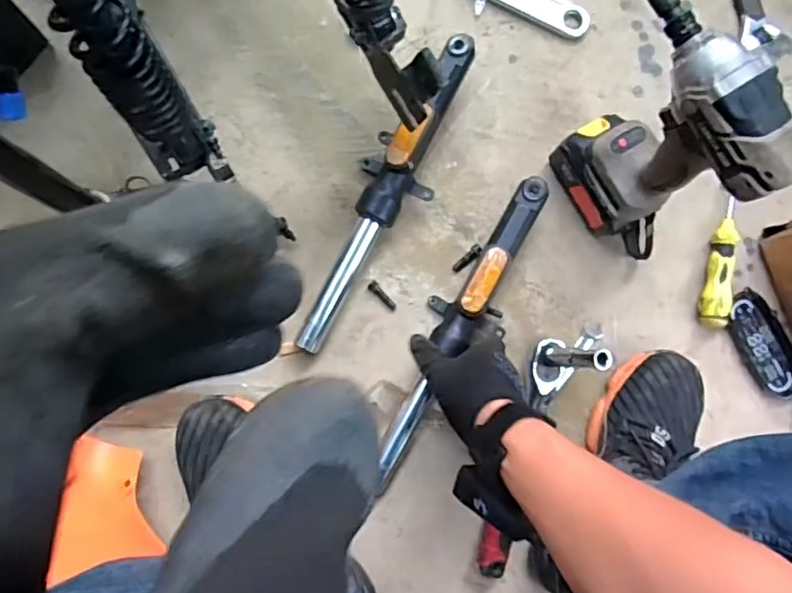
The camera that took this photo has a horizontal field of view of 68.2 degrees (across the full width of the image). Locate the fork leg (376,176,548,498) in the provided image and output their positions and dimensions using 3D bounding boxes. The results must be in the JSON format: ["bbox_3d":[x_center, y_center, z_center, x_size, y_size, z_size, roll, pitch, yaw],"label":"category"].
[{"bbox_3d":[0.061,0.038,0.599,0.052,0.049,0.353,28,89,-4],"label":"fork leg"}]

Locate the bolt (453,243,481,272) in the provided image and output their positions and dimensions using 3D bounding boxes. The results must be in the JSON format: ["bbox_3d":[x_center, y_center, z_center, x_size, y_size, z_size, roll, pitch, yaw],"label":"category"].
[{"bbox_3d":[0.077,-0.041,0.635,0.038,0.006,0.011,-43,92,7],"label":"bolt"}]

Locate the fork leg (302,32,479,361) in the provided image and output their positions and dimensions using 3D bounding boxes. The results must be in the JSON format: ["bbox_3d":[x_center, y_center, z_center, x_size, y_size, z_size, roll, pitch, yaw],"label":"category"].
[{"bbox_3d":[-0.008,-0.104,0.604,0.068,0.059,0.352,26,83,-5],"label":"fork leg"}]

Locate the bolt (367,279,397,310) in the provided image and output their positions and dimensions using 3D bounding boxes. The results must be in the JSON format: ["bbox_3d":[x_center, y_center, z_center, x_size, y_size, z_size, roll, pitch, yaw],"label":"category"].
[{"bbox_3d":[-0.014,-0.001,0.621,0.039,0.007,0.012,43,82,-2],"label":"bolt"}]

